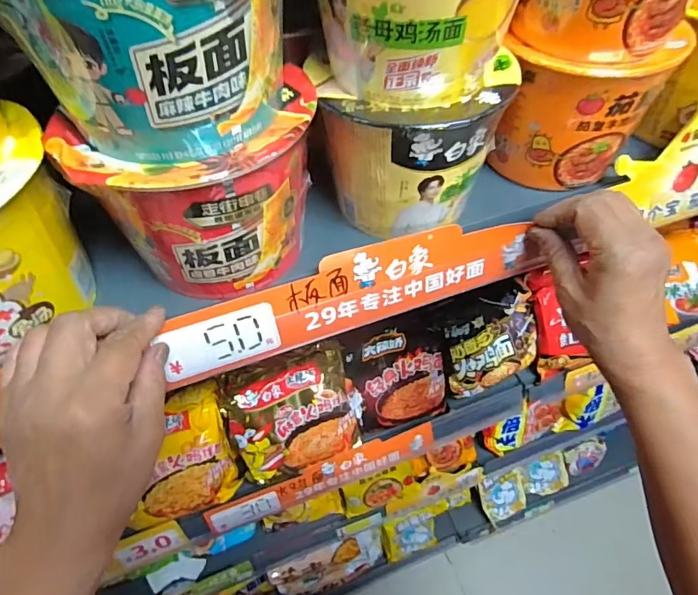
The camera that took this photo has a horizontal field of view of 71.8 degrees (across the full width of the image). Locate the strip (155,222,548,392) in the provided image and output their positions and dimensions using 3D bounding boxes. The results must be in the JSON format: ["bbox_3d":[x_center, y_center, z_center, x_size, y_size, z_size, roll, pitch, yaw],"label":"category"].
[{"bbox_3d":[0.008,-0.004,0.341,0.268,0.064,0.005,-17,36,-11],"label":"strip"}]

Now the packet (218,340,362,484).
[{"bbox_3d":[-0.067,0.137,0.569,0.160,0.141,0.044,-18,12,-16],"label":"packet"}]

